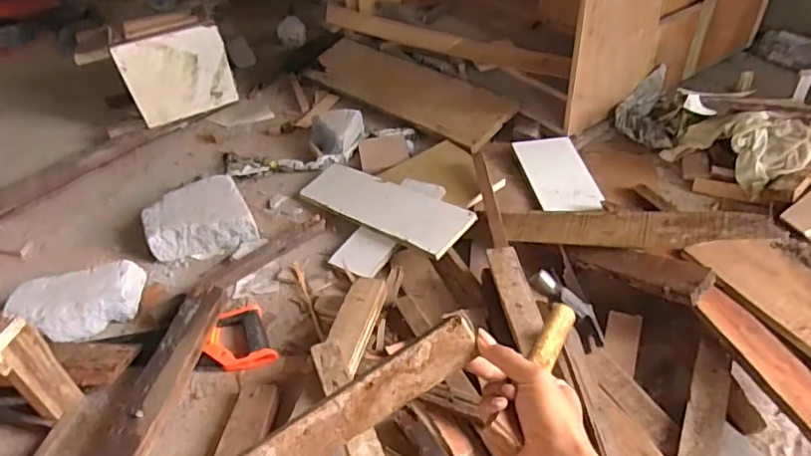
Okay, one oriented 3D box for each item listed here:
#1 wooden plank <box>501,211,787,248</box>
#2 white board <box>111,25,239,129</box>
[{"bbox_3d":[0.388,0.000,0.985,0.437,0.020,0.089,0,43,27],"label":"wooden plank"},{"bbox_3d":[-0.584,-0.392,1.454,0.250,0.206,0.024,-24,36,-21],"label":"white board"}]

